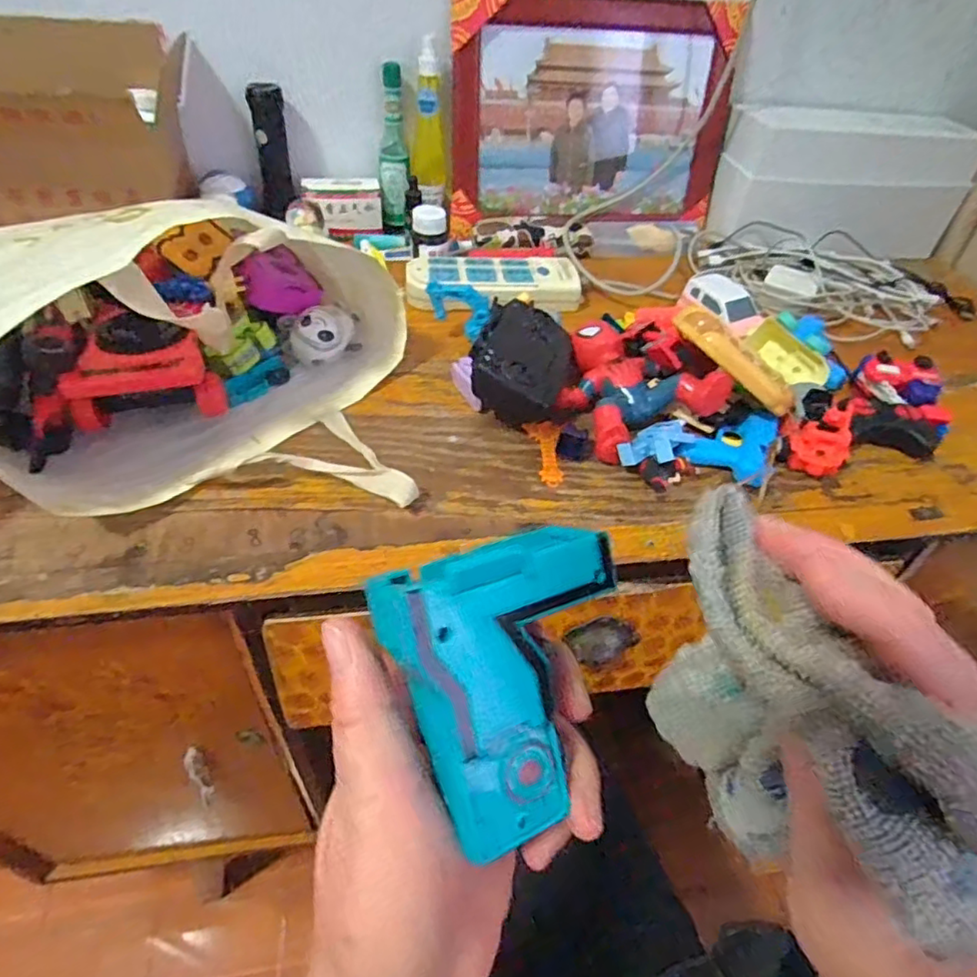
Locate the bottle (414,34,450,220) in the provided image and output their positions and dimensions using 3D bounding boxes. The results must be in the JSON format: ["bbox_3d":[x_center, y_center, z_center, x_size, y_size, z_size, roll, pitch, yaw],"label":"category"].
[{"bbox_3d":[-0.069,-0.449,0.773,0.039,0.178,0.036,-12,49,-16],"label":"bottle"}]

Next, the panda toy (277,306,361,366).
[{"bbox_3d":[-0.166,-0.158,0.619,0.074,0.042,0.050,-21,52,-23],"label":"panda toy"}]

